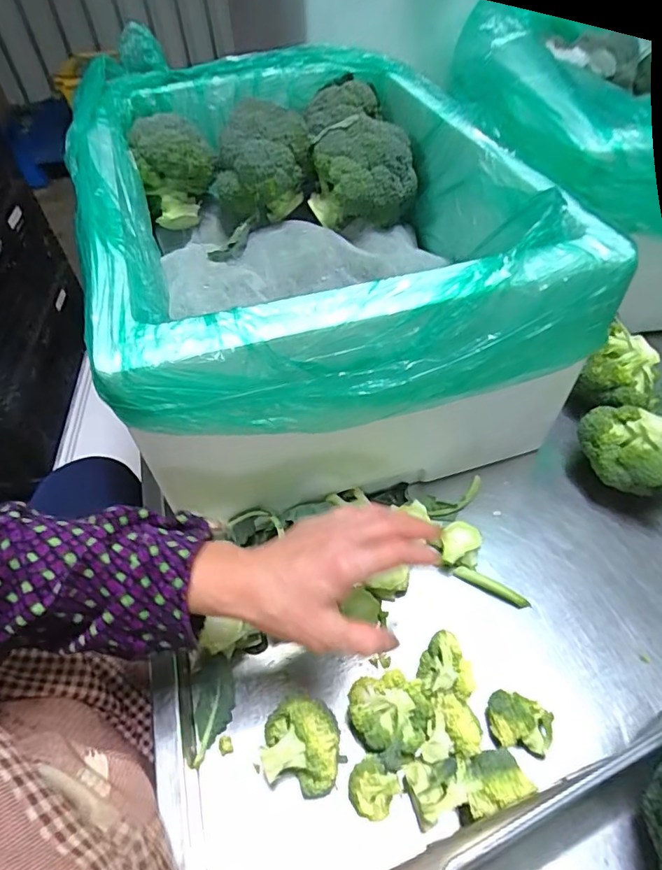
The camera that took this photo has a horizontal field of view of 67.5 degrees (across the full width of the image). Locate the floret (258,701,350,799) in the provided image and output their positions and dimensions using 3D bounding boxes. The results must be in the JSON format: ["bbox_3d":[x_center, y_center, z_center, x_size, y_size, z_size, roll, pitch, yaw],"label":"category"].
[{"bbox_3d":[-0.021,0.241,0.380,0.057,0.040,0.060,-2,50,2],"label":"floret"}]

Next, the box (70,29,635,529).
[{"bbox_3d":[-0.035,-0.232,0.616,0.428,0.241,0.631,-15,51,-8],"label":"box"}]

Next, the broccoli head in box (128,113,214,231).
[{"bbox_3d":[-0.209,-0.358,0.674,0.098,0.108,0.094,-15,51,-8],"label":"broccoli head in box"}]

